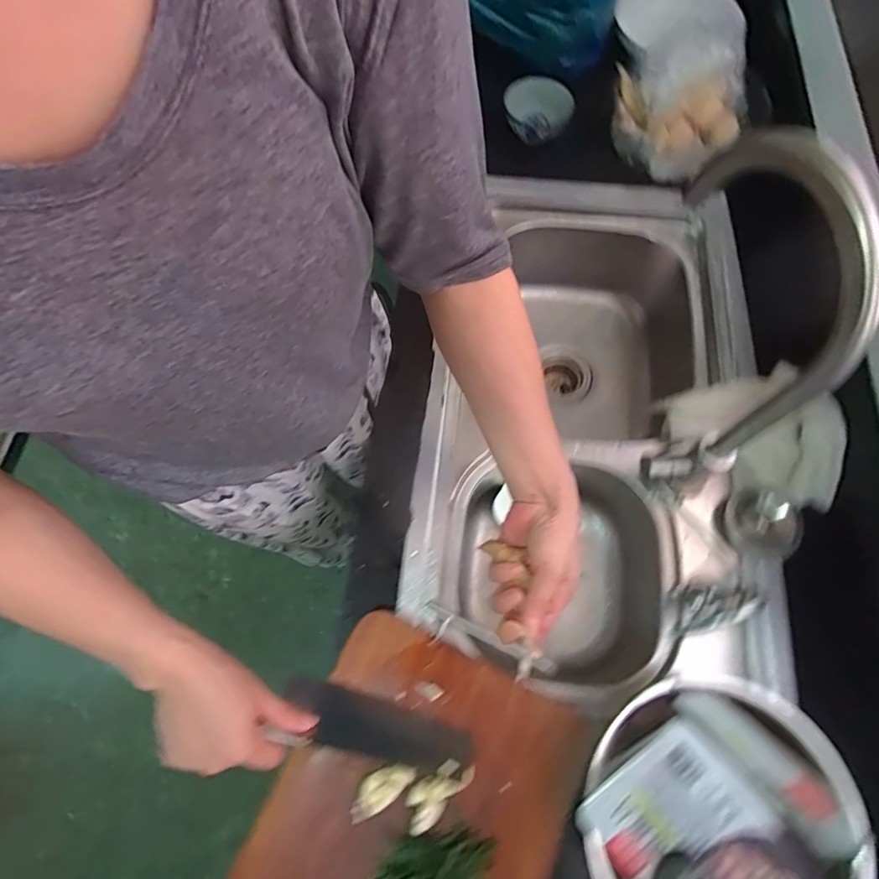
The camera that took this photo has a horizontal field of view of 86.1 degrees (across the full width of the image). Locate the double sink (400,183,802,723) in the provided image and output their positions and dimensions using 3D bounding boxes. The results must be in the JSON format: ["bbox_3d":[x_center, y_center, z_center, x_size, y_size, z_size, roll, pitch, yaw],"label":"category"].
[{"bbox_3d":[0.213,-0.048,0.734,0.442,0.207,0.750,6,70,3],"label":"double sink"}]

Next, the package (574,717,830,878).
[{"bbox_3d":[0.224,0.347,0.401,0.132,0.034,0.171,-39,74,-13],"label":"package"}]

